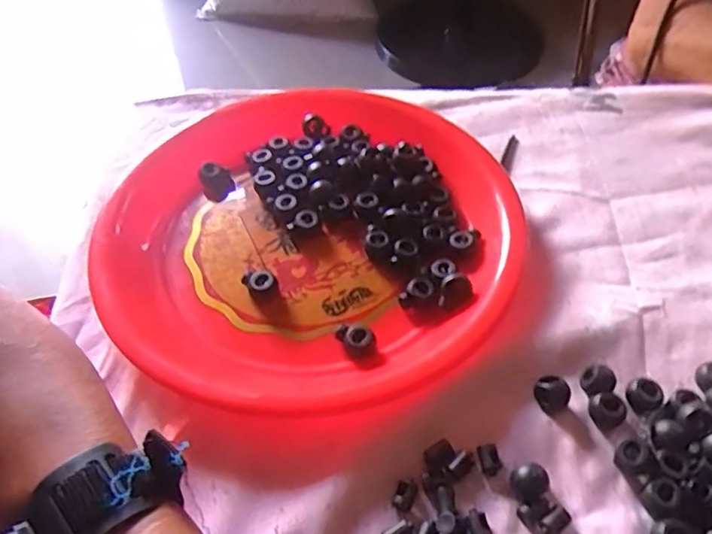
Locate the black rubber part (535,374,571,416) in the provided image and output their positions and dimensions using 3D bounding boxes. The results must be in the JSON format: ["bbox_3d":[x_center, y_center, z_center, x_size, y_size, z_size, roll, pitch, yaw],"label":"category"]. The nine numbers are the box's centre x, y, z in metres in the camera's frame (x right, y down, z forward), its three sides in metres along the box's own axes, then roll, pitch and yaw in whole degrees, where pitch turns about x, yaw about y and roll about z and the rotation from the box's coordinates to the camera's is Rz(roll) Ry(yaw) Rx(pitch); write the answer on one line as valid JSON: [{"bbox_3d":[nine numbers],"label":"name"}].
[{"bbox_3d":[0.101,0.066,0.299,0.017,0.014,0.014,26,57,21],"label":"black rubber part"}]

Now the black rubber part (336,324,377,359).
[{"bbox_3d":[0.001,0.041,0.325,0.017,0.013,0.021,-25,55,-17],"label":"black rubber part"}]

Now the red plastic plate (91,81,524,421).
[{"bbox_3d":[-0.027,-0.024,0.369,0.245,0.030,0.248,-1,52,1],"label":"red plastic plate"}]

